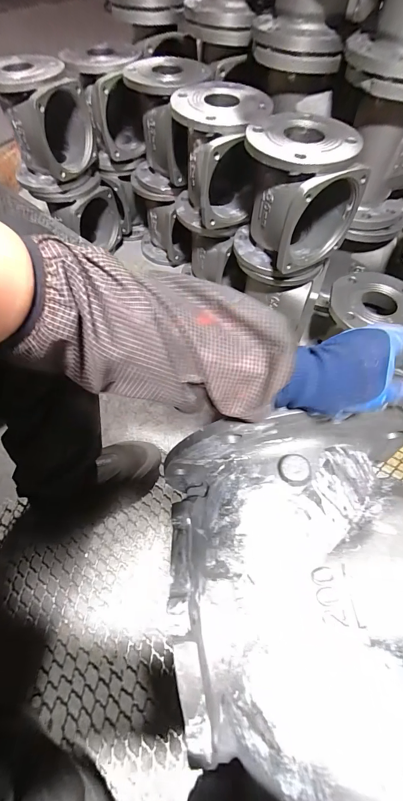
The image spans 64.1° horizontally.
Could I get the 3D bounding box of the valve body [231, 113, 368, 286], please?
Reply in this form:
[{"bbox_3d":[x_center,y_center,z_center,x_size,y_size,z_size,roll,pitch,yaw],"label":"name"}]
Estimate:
[{"bbox_3d":[0.157,-0.350,0.585,0.153,0.208,0.190,-35,66,-20],"label":"valve body"}]

